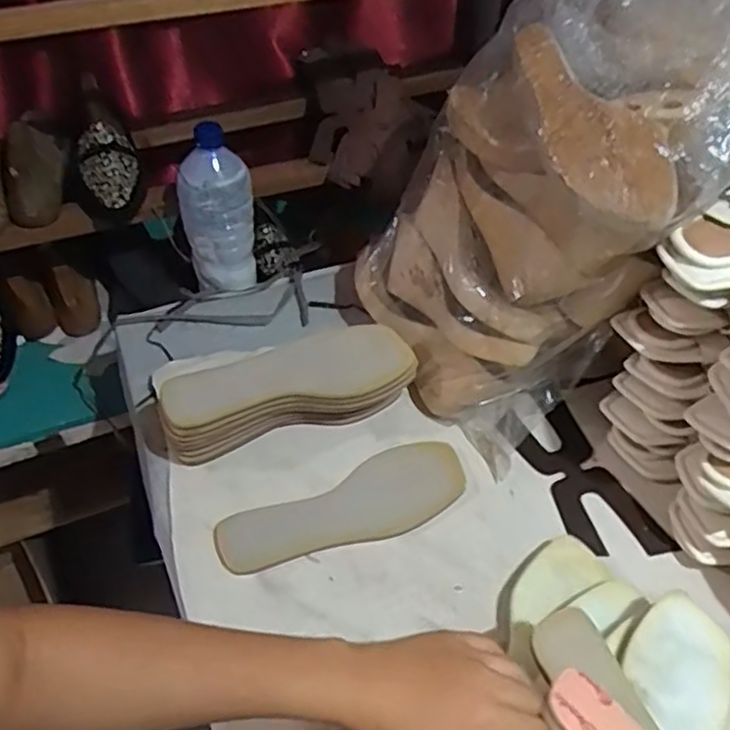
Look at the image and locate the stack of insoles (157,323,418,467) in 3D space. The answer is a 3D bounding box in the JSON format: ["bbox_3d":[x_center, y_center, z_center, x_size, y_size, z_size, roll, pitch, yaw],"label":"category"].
[{"bbox_3d":[-0.075,0.029,0.699,0.245,0.082,0.078,-15,50,-16],"label":"stack of insoles"}]

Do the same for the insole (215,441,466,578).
[{"bbox_3d":[-0.015,0.134,0.655,0.238,0.008,0.077,-20,52,-20],"label":"insole"}]

